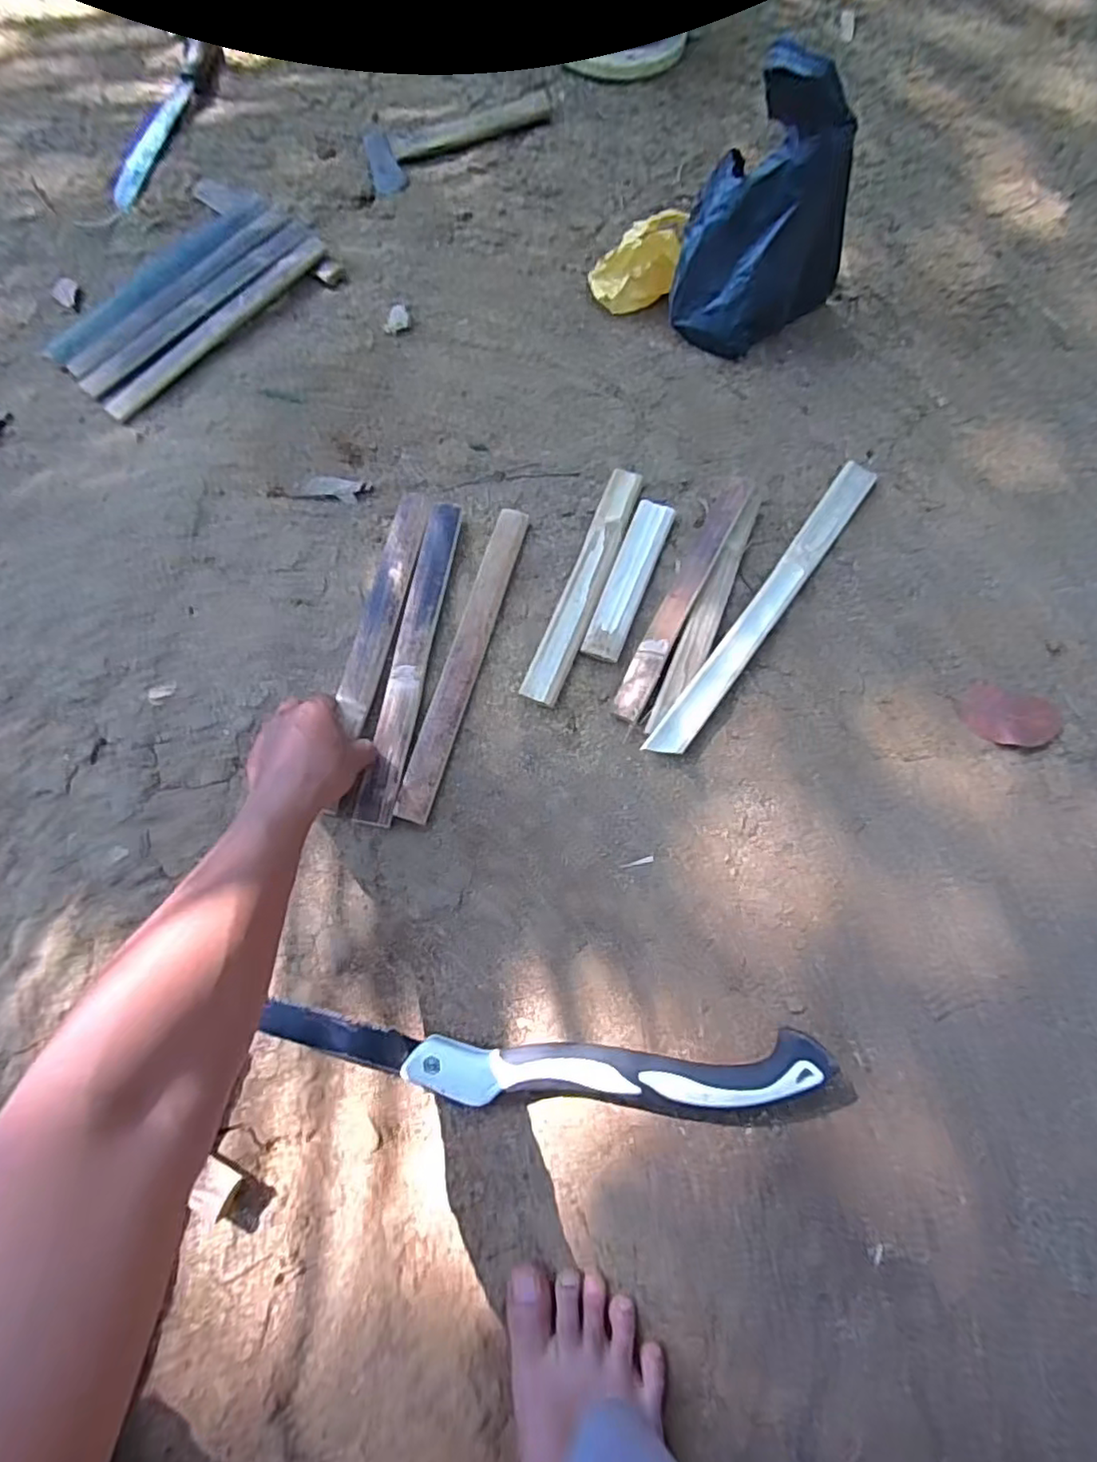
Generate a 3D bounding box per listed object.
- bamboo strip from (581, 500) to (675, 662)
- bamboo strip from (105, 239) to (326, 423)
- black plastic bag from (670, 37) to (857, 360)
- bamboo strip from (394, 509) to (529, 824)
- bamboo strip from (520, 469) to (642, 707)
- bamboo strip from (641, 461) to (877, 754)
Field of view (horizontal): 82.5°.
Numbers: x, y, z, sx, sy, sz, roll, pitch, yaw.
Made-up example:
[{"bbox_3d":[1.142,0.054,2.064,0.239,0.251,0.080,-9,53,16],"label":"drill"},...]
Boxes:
[{"bbox_3d":[0.085,-0.160,0.654,0.040,0.013,0.191,19,71,8],"label":"bamboo strip"},{"bbox_3d":[-0.415,-0.514,0.790,0.036,0.017,0.347,36,75,13],"label":"bamboo strip"},{"bbox_3d":[0.236,-0.556,0.682,0.145,0.222,0.160,35,74,13],"label":"black plastic bag"},{"bbox_3d":[-0.082,-0.080,0.630,0.034,0.010,0.350,18,70,-5],"label":"bamboo strip"},{"bbox_3d":[0.039,-0.157,0.656,0.039,0.018,0.282,19,71,8],"label":"bamboo strip"},{"bbox_3d":[0.230,-0.133,0.645,0.037,0.011,0.409,34,74,14],"label":"bamboo strip"}]

